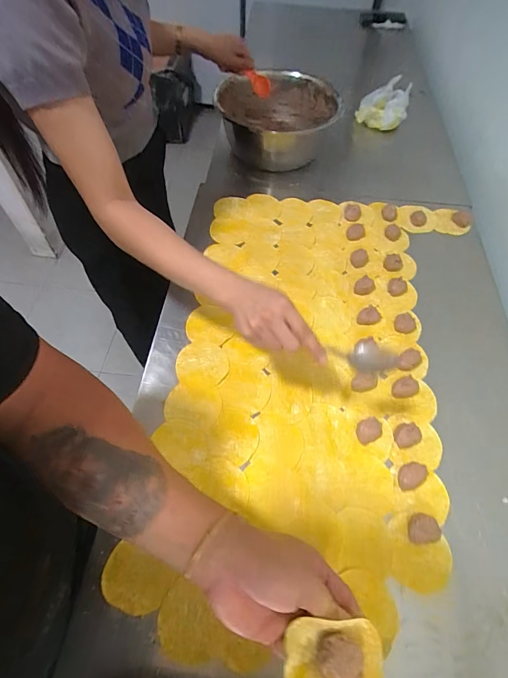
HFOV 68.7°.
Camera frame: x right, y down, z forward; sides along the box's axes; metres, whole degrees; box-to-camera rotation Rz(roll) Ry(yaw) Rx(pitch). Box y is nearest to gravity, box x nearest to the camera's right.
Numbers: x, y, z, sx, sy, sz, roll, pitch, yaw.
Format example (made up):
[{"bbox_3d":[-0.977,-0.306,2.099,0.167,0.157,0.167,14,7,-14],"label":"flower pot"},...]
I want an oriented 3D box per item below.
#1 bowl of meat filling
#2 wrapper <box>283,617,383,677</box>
[{"bbox_3d":[0.059,-0.520,0.896,0.274,0.144,0.275,1,57,-1],"label":"bowl of meat filling"},{"bbox_3d":[0.067,0.269,0.299,0.081,0.026,0.066,1,55,-1],"label":"wrapper"}]

